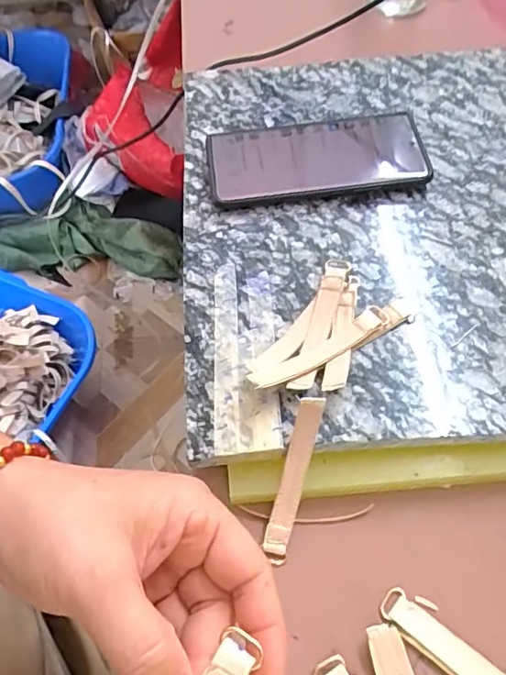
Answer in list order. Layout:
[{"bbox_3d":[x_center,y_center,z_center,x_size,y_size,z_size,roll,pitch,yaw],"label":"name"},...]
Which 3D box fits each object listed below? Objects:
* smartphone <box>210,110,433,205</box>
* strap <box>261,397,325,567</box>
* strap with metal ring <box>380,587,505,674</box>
[{"bbox_3d":[0.047,-0.136,0.404,0.159,0.015,0.073,-4,60,-1],"label":"smartphone"},{"bbox_3d":[0.022,0.080,0.303,0.014,0.011,0.096,15,95,11],"label":"strap"},{"bbox_3d":[0.109,0.169,0.277,0.095,0.004,0.020,34,66,19],"label":"strap with metal ring"}]

